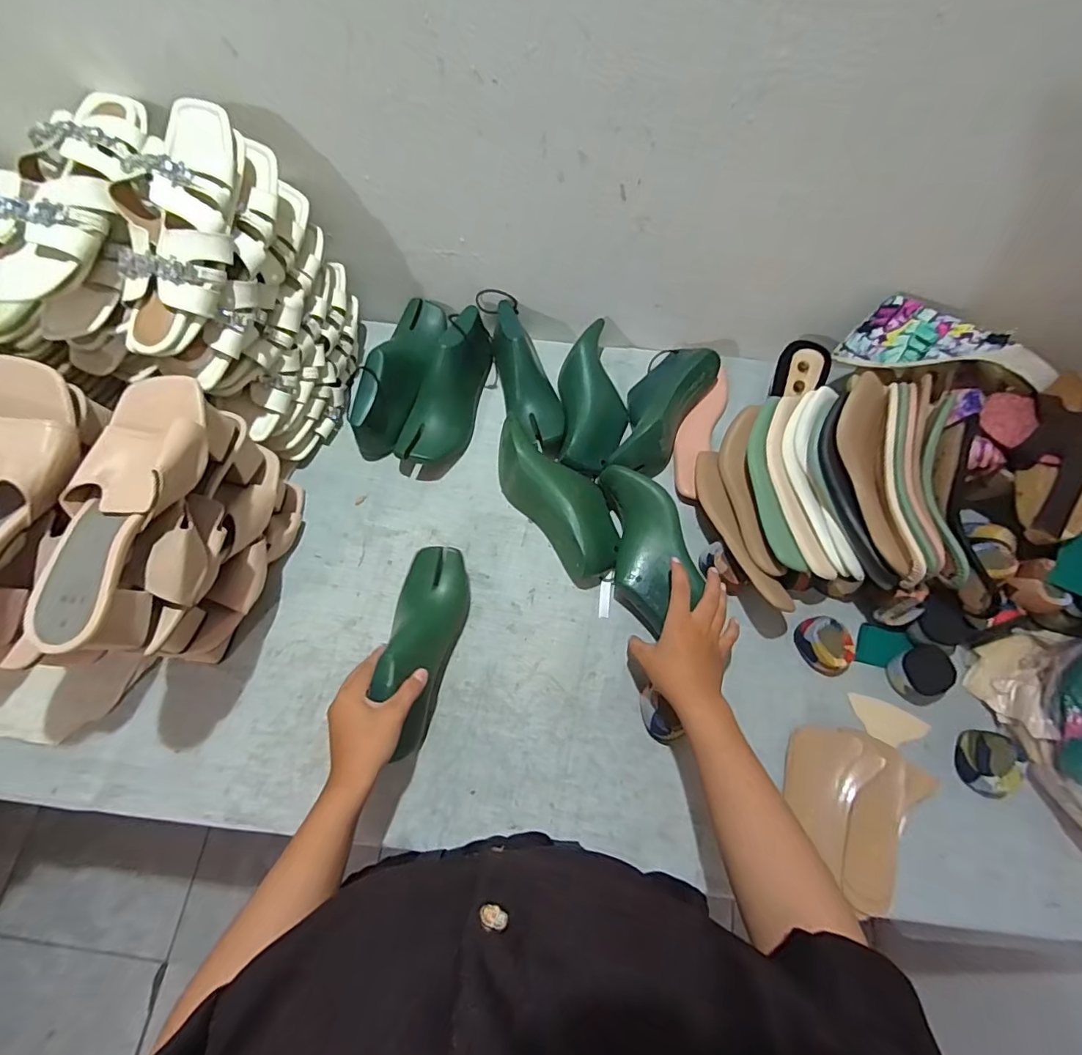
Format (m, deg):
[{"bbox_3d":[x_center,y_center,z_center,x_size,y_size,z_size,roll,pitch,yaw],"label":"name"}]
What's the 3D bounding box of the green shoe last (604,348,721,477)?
[{"bbox_3d":[0.157,-0.160,0.690,0.094,0.070,0.214,30,71,10],"label":"green shoe last"}]

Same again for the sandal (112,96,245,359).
[{"bbox_3d":[-0.353,-0.290,0.488,0.104,0.050,0.248,9,89,1],"label":"sandal"}]

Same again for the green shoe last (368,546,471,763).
[{"bbox_3d":[-0.135,0.130,0.561,0.076,0.091,0.222,8,69,1],"label":"green shoe last"}]

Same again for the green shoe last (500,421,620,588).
[{"bbox_3d":[0.019,-0.044,0.652,0.096,0.078,0.232,-34,73,-15],"label":"green shoe last"}]

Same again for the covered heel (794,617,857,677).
[{"bbox_3d":[0.336,0.140,0.599,0.065,0.037,0.055,31,69,10],"label":"covered heel"}]

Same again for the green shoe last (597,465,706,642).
[{"bbox_3d":[0.126,0.021,0.611,0.081,0.068,0.192,-6,75,-5],"label":"green shoe last"}]

